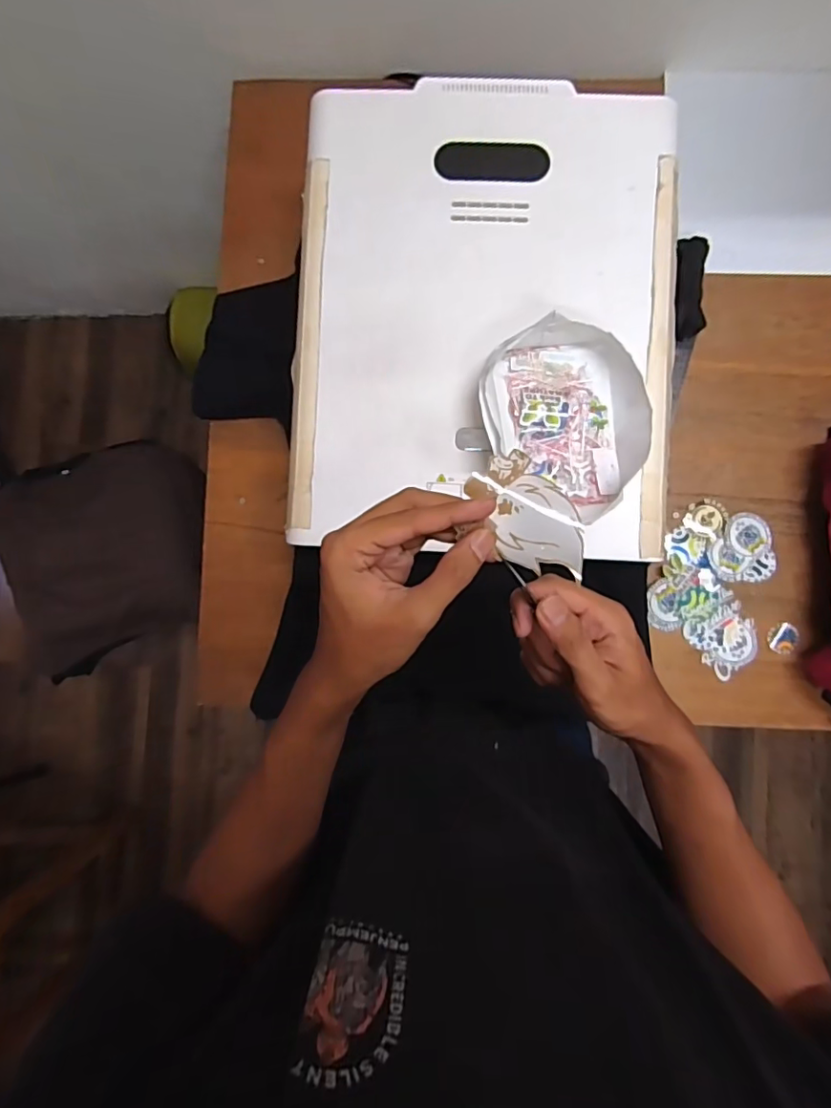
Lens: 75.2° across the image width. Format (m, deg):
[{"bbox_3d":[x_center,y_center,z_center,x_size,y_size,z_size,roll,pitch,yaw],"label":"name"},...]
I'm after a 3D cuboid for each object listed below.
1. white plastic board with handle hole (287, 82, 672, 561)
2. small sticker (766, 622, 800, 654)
[{"bbox_3d":[0.071,-0.256,0.575,0.395,0.030,0.493,2,85,2],"label":"white plastic board with handle hole"},{"bbox_3d":[0.484,0.112,0.706,0.040,0.004,0.035,-40,87,-2],"label":"small sticker"}]

